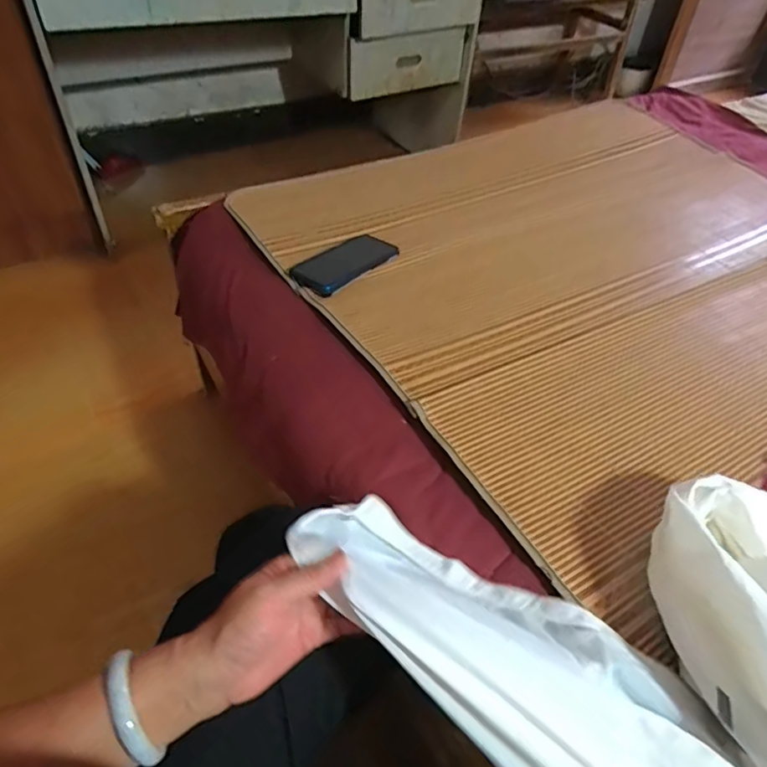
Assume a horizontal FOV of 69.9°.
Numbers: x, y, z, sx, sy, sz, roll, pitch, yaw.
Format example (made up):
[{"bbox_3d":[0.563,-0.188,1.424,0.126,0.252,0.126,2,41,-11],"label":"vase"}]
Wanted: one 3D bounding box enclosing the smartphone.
[{"bbox_3d":[-0.058,-0.173,0.775,0.085,0.014,0.162,33,52,26],"label":"smartphone"}]

